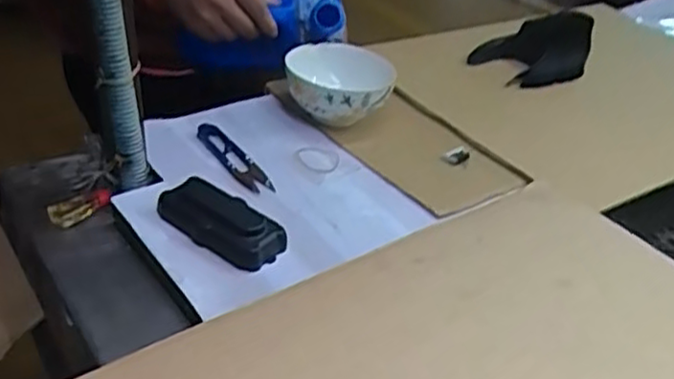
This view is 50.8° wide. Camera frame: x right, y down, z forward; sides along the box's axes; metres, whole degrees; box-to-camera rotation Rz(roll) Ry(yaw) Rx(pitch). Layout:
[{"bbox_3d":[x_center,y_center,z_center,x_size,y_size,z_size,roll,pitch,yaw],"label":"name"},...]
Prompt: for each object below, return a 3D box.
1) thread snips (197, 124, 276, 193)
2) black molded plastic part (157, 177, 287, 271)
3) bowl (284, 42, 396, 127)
[{"bbox_3d":[-0.102,-0.032,0.679,0.022,0.011,0.126,-21,43,-34],"label":"thread snips"},{"bbox_3d":[-0.096,0.025,0.580,0.111,0.026,0.052,25,38,25],"label":"black molded plastic part"},{"bbox_3d":[0.001,-0.104,0.752,0.117,0.062,0.109,4,34,-3],"label":"bowl"}]

